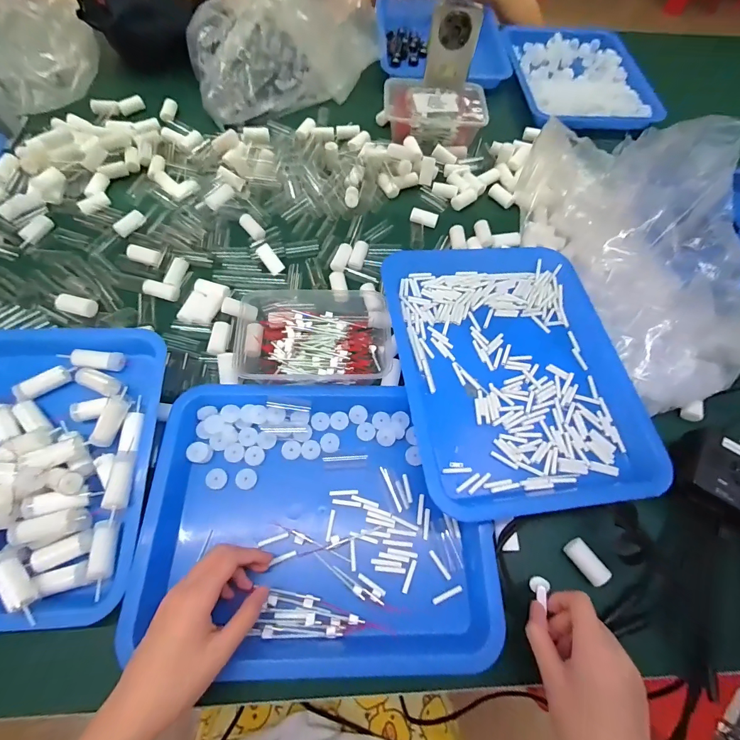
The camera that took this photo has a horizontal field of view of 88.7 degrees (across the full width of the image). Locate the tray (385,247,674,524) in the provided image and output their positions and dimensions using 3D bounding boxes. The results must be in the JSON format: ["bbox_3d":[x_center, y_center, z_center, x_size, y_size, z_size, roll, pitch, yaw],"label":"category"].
[{"bbox_3d":[0.163,-0.014,0.457,0.259,0.042,0.354,-7,64,-7],"label":"tray"}]

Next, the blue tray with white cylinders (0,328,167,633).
[{"bbox_3d":[-0.330,0.086,0.375,0.221,0.044,0.290,-1,64,-4],"label":"blue tray with white cylinders"}]

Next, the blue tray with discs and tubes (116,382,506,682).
[{"bbox_3d":[-0.048,0.141,0.382,0.321,0.034,0.269,1,64,-3],"label":"blue tray with discs and tubes"}]

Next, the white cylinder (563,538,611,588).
[{"bbox_3d":[0.217,0.190,0.379,0.022,0.014,0.043,-38,61,13],"label":"white cylinder"}]

